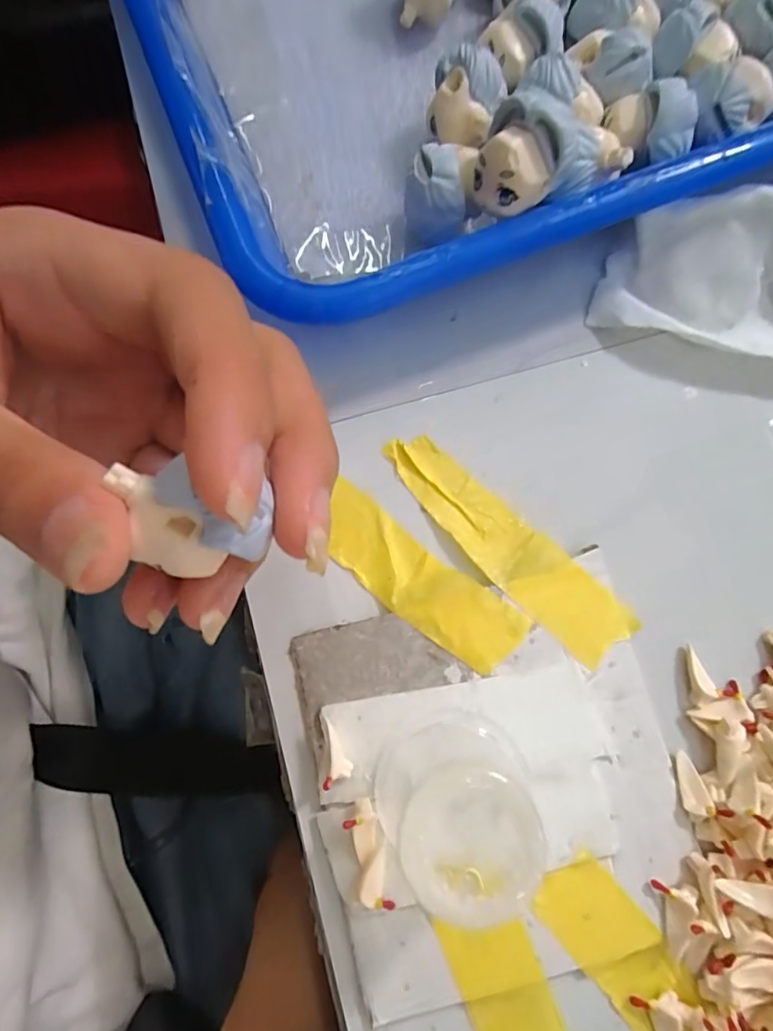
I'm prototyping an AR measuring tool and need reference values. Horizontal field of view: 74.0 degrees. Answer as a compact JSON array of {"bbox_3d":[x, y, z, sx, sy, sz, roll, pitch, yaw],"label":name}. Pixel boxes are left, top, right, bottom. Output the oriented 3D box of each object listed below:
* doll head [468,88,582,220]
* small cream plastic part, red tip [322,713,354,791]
[{"bbox_3d":[0.035,-0.092,0.132,0.022,0.019,0.019,25,78,6],"label":"doll head"},{"bbox_3d":[-0.012,0.059,0.130,0.007,0.007,0.017,-2,77,-1],"label":"small cream plastic part, red tip"}]

